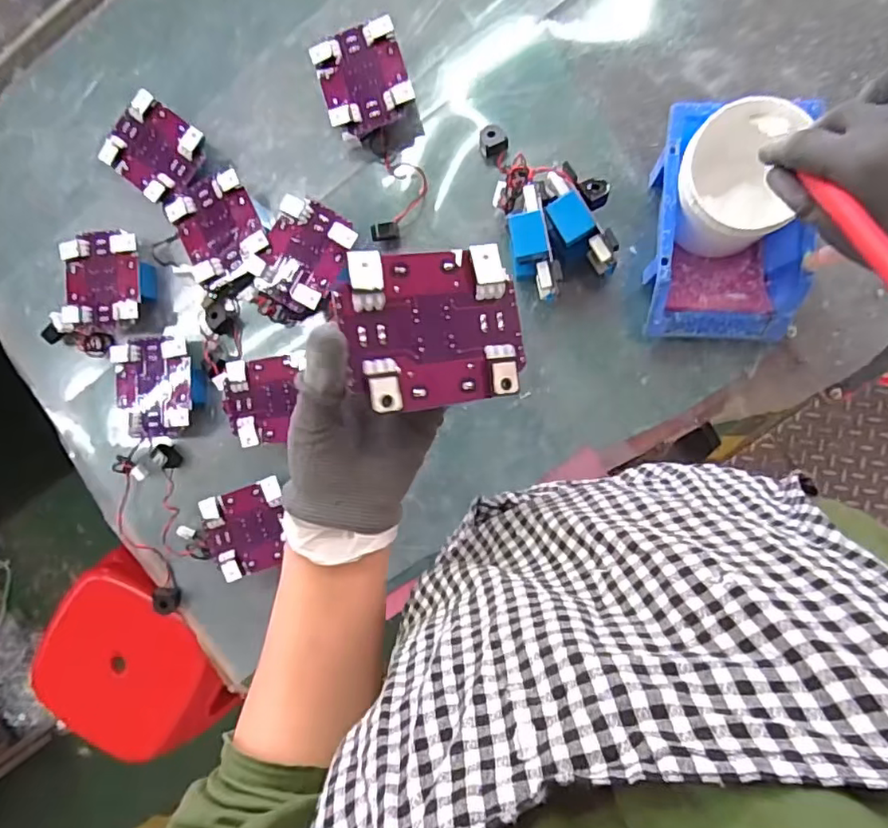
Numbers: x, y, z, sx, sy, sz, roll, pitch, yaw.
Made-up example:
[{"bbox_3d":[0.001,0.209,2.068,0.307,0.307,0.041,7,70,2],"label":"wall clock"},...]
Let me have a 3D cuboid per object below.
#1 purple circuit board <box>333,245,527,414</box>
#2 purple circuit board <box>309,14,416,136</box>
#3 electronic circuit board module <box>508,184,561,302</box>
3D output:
[{"bbox_3d":[-0.003,-0.046,0.302,0.097,0.009,0.079,-9,91,-19],"label":"purple circuit board"},{"bbox_3d":[-0.076,-0.317,0.543,0.081,0.013,0.088,-19,88,4],"label":"purple circuit board"},{"bbox_3d":[0.075,-0.146,0.493,0.034,0.028,0.094,-12,87,11],"label":"electronic circuit board module"}]

